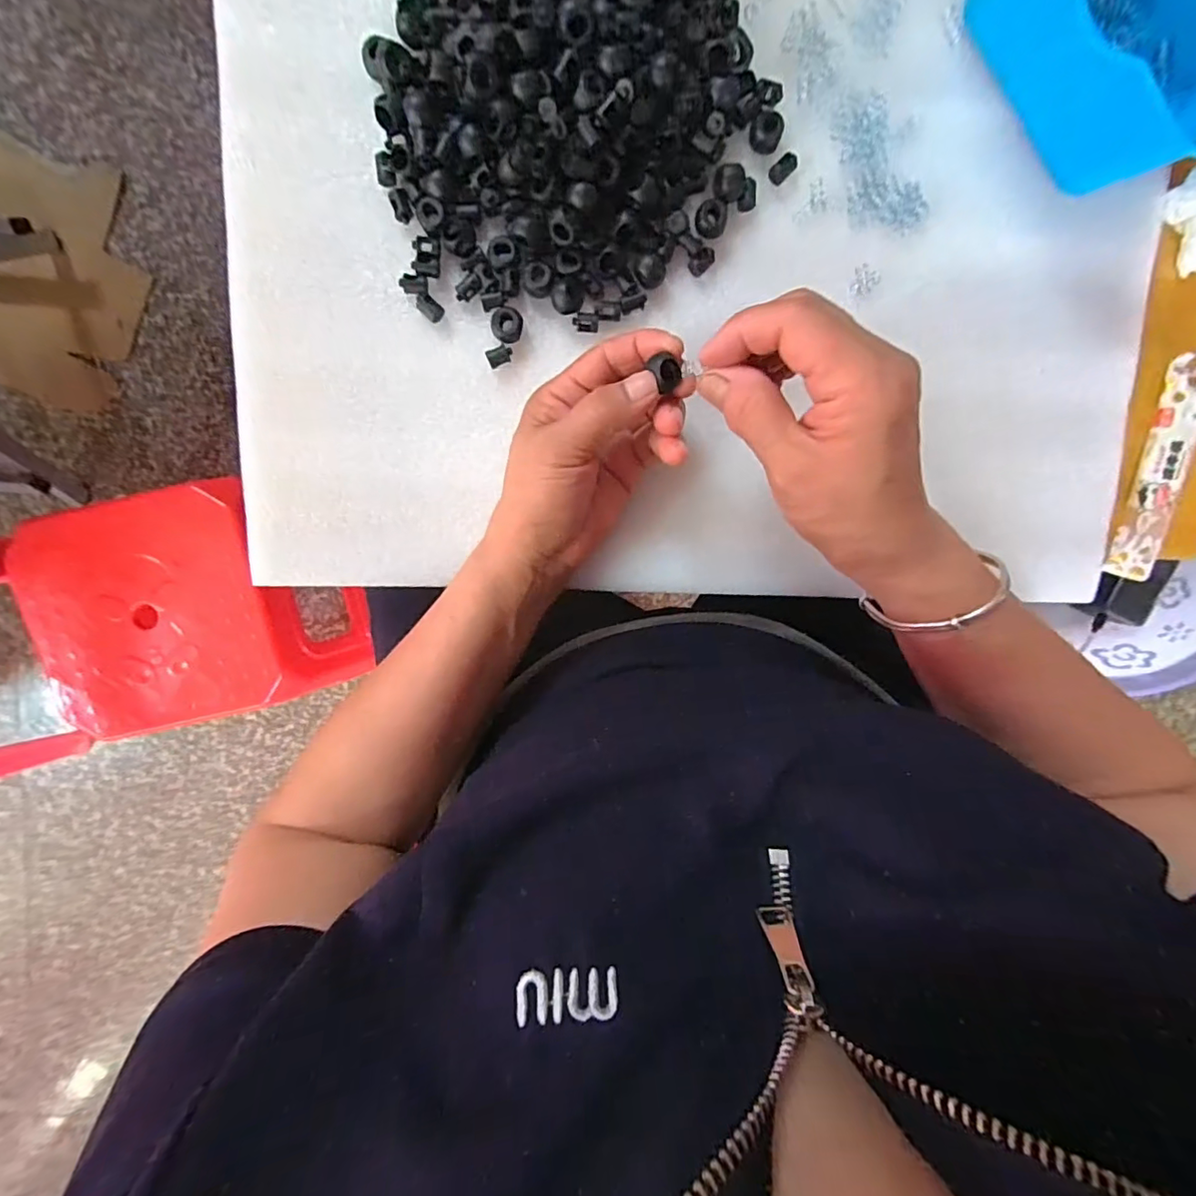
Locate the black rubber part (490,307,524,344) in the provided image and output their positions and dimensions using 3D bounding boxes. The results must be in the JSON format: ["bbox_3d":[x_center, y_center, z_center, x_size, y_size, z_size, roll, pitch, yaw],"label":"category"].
[{"bbox_3d":[-0.050,-0.152,0.296,0.018,0.008,0.016,-28,98,2],"label":"black rubber part"}]

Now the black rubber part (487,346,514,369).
[{"bbox_3d":[-0.055,-0.136,0.301,0.014,0.008,0.009,-23,98,1],"label":"black rubber part"}]

